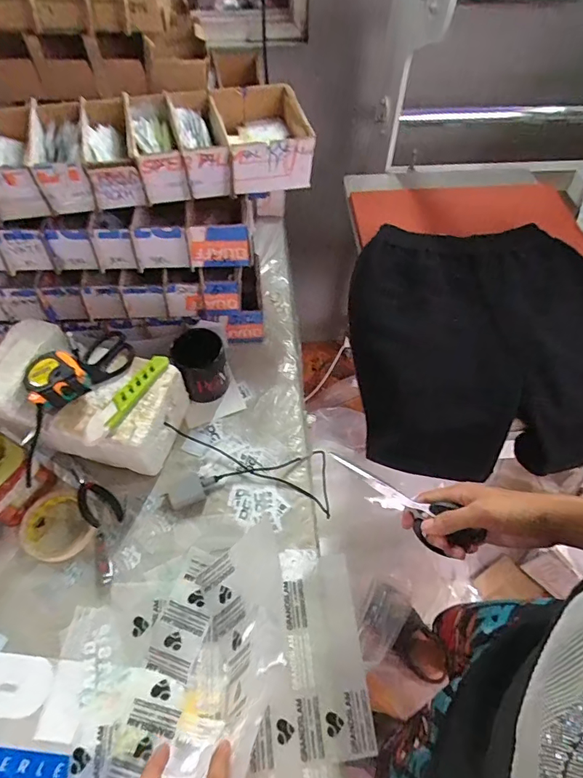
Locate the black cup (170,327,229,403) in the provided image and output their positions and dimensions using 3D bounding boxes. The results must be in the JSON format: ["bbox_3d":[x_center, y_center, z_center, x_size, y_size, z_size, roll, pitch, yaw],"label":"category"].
[{"bbox_3d":[-0.146,-0.040,0.719,0.072,0.110,0.074,0,56,-1],"label":"black cup"}]

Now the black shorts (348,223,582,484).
[{"bbox_3d":[0.328,-0.077,0.676,0.454,0.104,0.386,-3,56,-3],"label":"black shorts"}]

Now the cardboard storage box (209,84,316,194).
[{"bbox_3d":[-0.048,-0.406,0.706,0.133,0.074,0.203,-11,56,-8],"label":"cardboard storage box"}]

